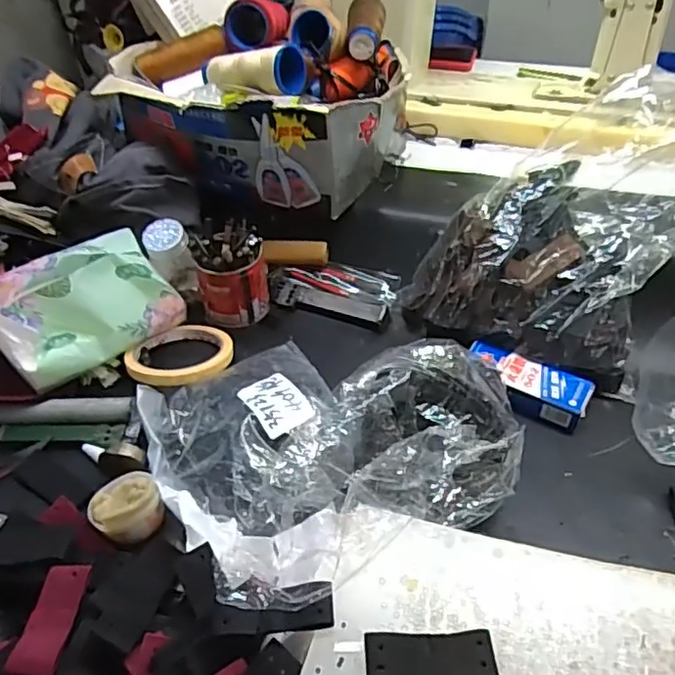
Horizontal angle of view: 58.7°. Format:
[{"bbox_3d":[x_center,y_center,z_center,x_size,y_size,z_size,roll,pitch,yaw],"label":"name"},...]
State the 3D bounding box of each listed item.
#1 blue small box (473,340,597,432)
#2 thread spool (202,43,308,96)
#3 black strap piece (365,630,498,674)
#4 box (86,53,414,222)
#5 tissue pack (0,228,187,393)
[{"bbox_3d":[0.158,0.040,0.504,0.101,0.019,0.049,18,46,21],"label":"blue small box"},{"bbox_3d":[-0.084,-0.254,0.562,0.105,0.039,0.041,14,45,17],"label":"thread spool"},{"bbox_3d":[0.048,0.167,0.313,0.066,0.004,0.024,-1,53,-1],"label":"black strap piece"},{"bbox_3d":[-0.077,-0.220,0.623,0.265,0.108,0.177,14,45,17],"label":"box"},{"bbox_3d":[-0.222,-0.030,0.527,0.152,0.078,0.080,-30,49,-27],"label":"tissue pack"}]

